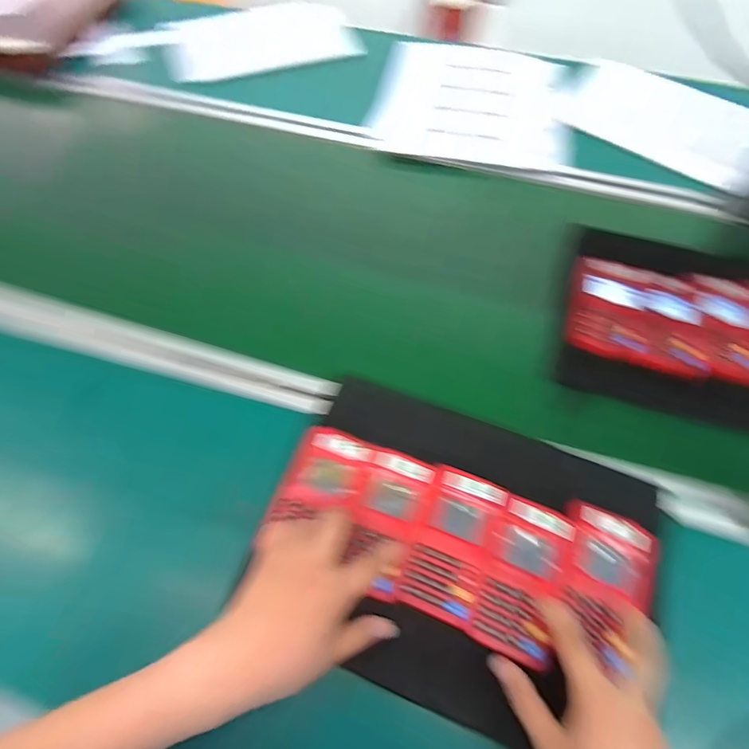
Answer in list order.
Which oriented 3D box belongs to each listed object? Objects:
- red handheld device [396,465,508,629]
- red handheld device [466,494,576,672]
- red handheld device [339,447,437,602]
[{"bbox_3d":[0.069,0.142,0.383,0.062,0.015,0.119,20,63,11],"label":"red handheld device"},{"bbox_3d":[0.124,0.166,0.368,0.062,0.007,0.119,22,64,14],"label":"red handheld device"},{"bbox_3d":[0.012,0.126,0.392,0.056,0.018,0.120,16,58,10],"label":"red handheld device"}]

